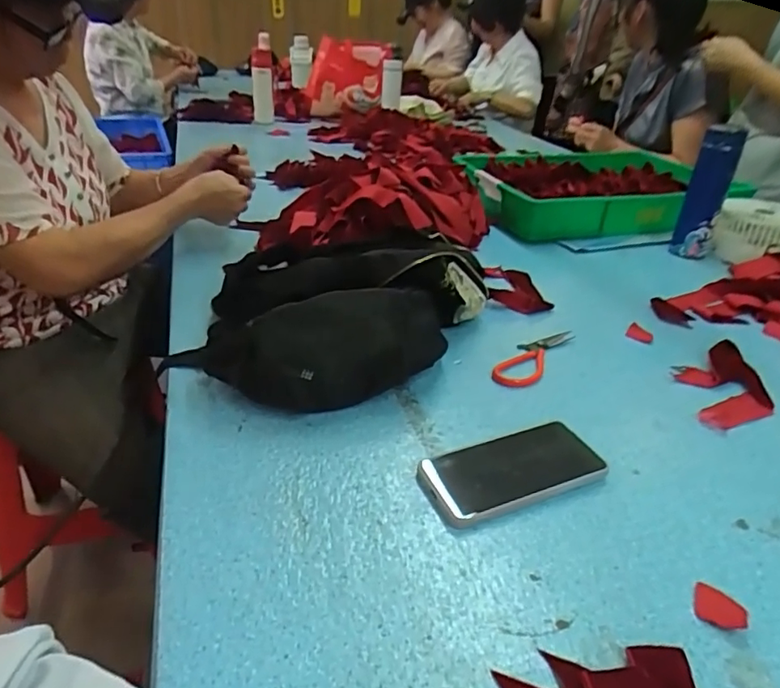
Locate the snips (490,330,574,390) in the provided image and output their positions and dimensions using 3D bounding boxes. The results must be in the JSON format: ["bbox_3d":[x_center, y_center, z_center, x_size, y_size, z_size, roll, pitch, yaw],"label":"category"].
[{"bbox_3d":[0.181,0.012,0.698,0.050,0.005,0.162,22,37,29],"label":"snips"}]

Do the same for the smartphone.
[{"bbox_3d":[0.111,0.116,0.512,0.163,0.013,0.080,-10,33,-19],"label":"smartphone"}]

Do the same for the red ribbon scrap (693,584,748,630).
[{"bbox_3d":[0.241,0.192,0.405,0.034,0.004,0.032,2,31,-1],"label":"red ribbon scrap"}]

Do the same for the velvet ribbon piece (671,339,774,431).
[{"bbox_3d":[0.386,0.044,0.644,0.090,0.021,0.148,4,31,3],"label":"velvet ribbon piece"}]

